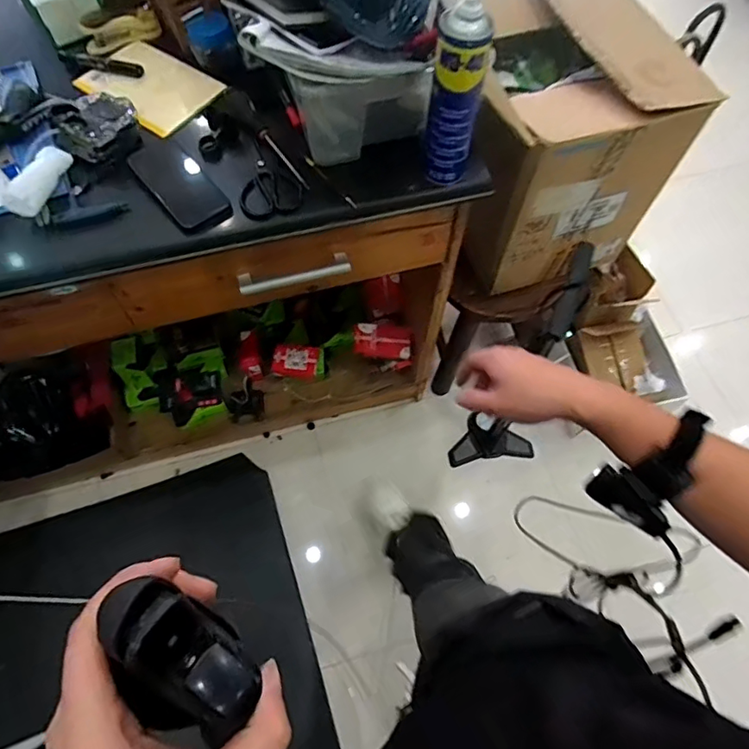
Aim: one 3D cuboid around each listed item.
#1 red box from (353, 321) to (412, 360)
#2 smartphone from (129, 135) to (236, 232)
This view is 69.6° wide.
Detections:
[{"bbox_3d":[0.023,-0.086,1.355,0.143,0.040,0.082,10,64,4],"label":"red box"},{"bbox_3d":[-0.279,-0.272,0.775,0.078,0.012,0.156,-39,82,-8],"label":"smartphone"}]

